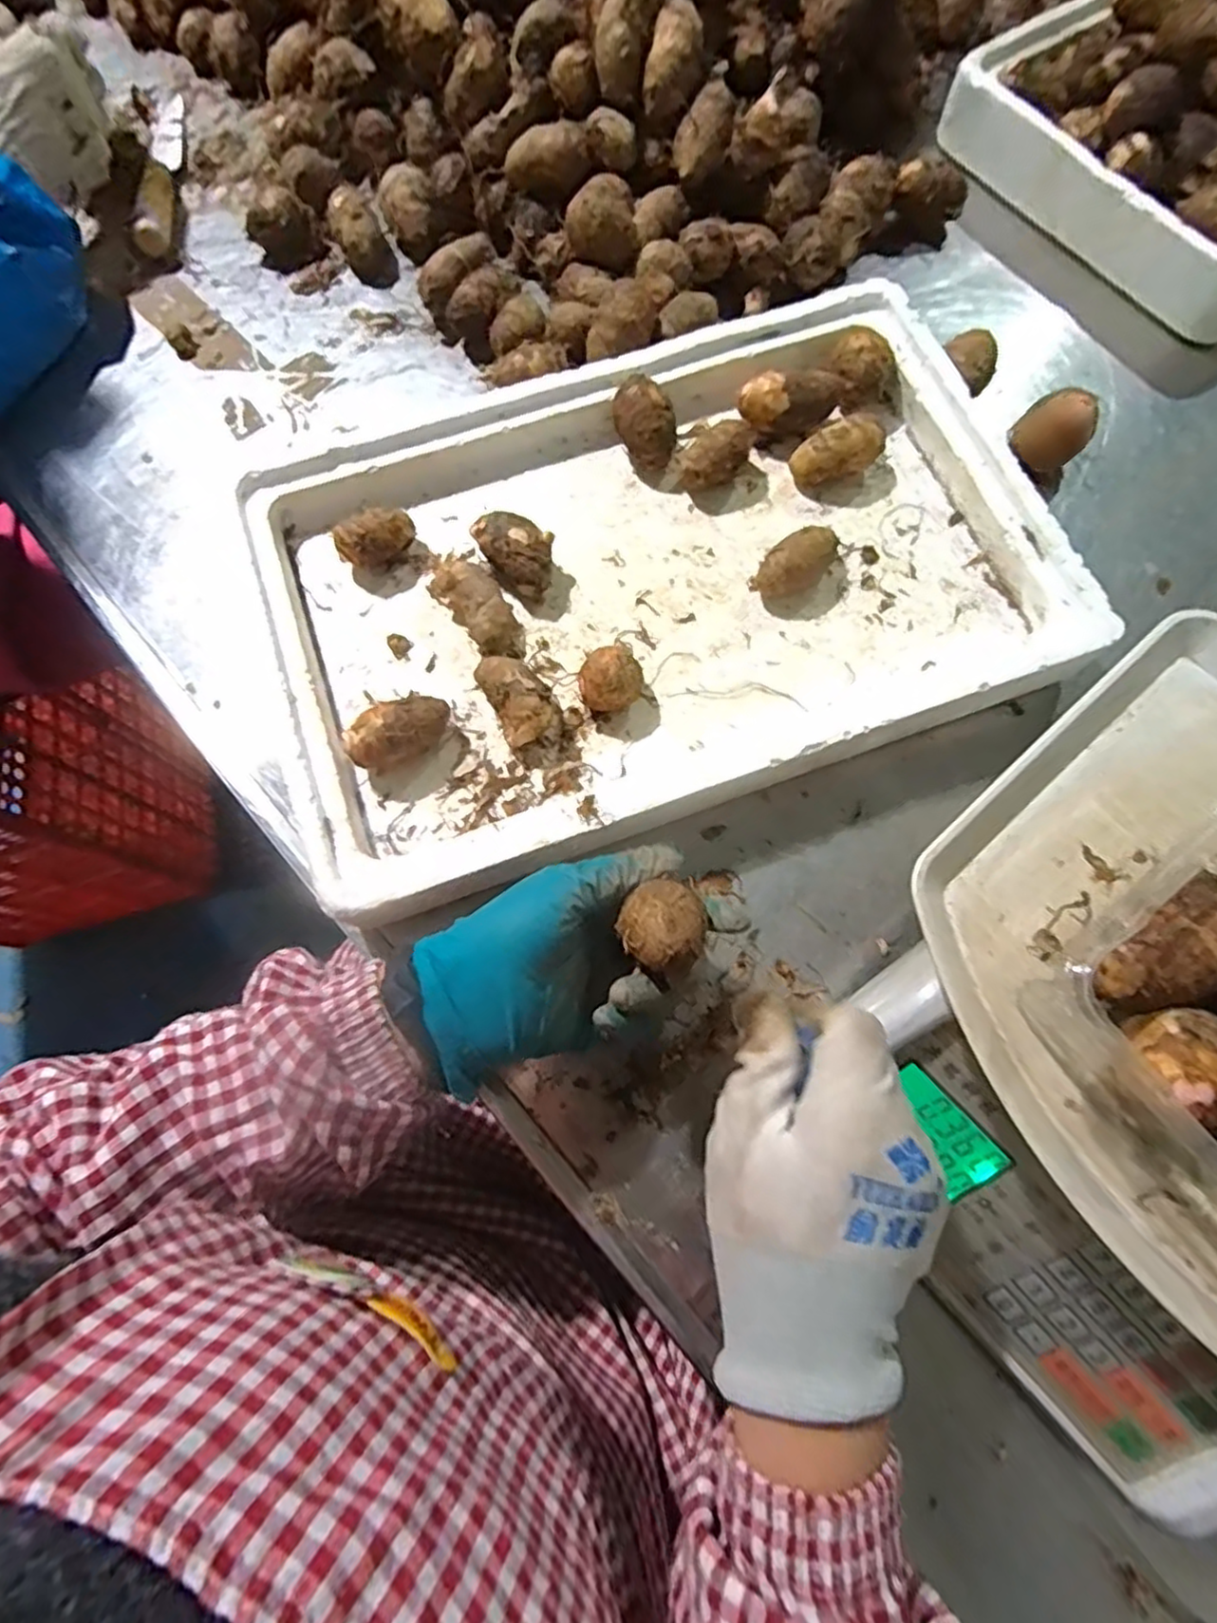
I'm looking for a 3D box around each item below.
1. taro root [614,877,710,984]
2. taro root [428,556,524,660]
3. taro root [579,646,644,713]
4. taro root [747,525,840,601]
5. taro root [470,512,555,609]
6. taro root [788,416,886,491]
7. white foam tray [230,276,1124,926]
[{"bbox_3d":[0.024,0.048,0.287,0.034,0.027,0.036,0,74,2],"label":"taro root"},{"bbox_3d":[-0.077,-0.122,0.416,0.031,0.027,0.069,-37,76,-9],"label":"taro root"},{"bbox_3d":[0.002,-0.072,0.400,0.034,0.033,0.033,4,74,3],"label":"taro root"},{"bbox_3d":[0.115,-0.149,0.425,0.053,0.027,0.027,-32,75,-7],"label":"taro root"},{"bbox_3d":[-0.053,-0.157,0.423,0.036,0.033,0.053,-39,76,-9],"label":"taro root"},{"bbox_3d":[0.145,-0.228,0.445,0.053,0.033,0.031,-29,75,-7],"label":"taro root"},{"bbox_3d":[0.027,-0.140,0.424,0.456,0.049,0.288,-22,74,-5],"label":"white foam tray"}]

